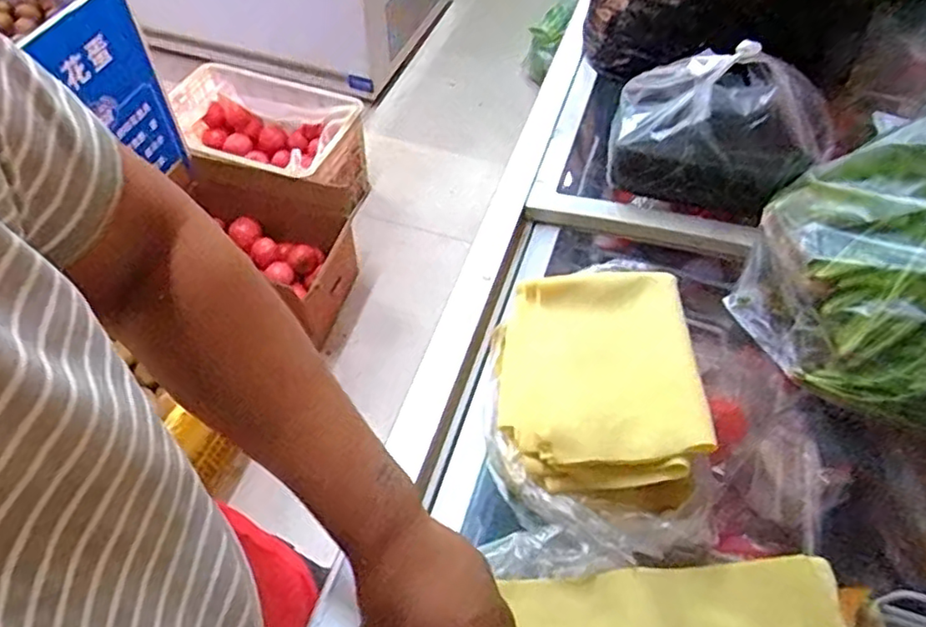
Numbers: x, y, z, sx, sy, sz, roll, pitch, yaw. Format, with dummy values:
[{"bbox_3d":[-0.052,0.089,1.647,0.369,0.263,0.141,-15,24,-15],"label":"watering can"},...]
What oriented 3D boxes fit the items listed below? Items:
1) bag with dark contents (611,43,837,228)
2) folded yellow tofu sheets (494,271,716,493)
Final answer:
[{"bbox_3d":[0.275,-0.199,0.683,0.220,0.153,0.131,17,55,11],"label":"bag with dark contents"},{"bbox_3d":[0.109,0.051,0.552,0.171,0.035,0.197,-15,52,20],"label":"folded yellow tofu sheets"}]

